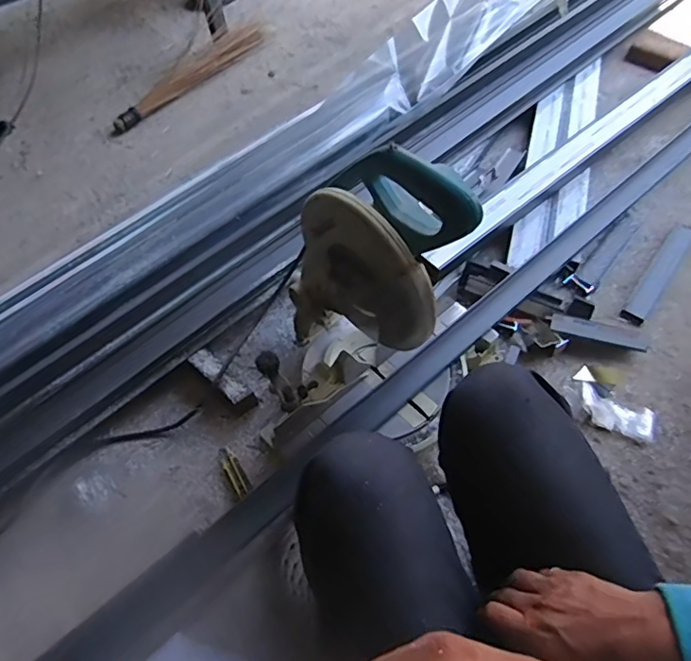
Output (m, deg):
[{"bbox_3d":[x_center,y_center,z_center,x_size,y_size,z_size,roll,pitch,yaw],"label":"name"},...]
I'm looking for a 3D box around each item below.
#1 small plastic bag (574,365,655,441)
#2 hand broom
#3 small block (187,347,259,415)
[{"bbox_3d":[0.504,0.139,1.025,0.168,0.039,0.103,37,67,24],"label":"small plastic bag"},{"bbox_3d":[-0.474,-0.781,1.682,0.094,0.062,0.575,34,66,23],"label":"hand broom"},{"bbox_3d":[-0.244,0.097,1.091,0.156,0.050,0.050,39,68,24],"label":"small block"}]

